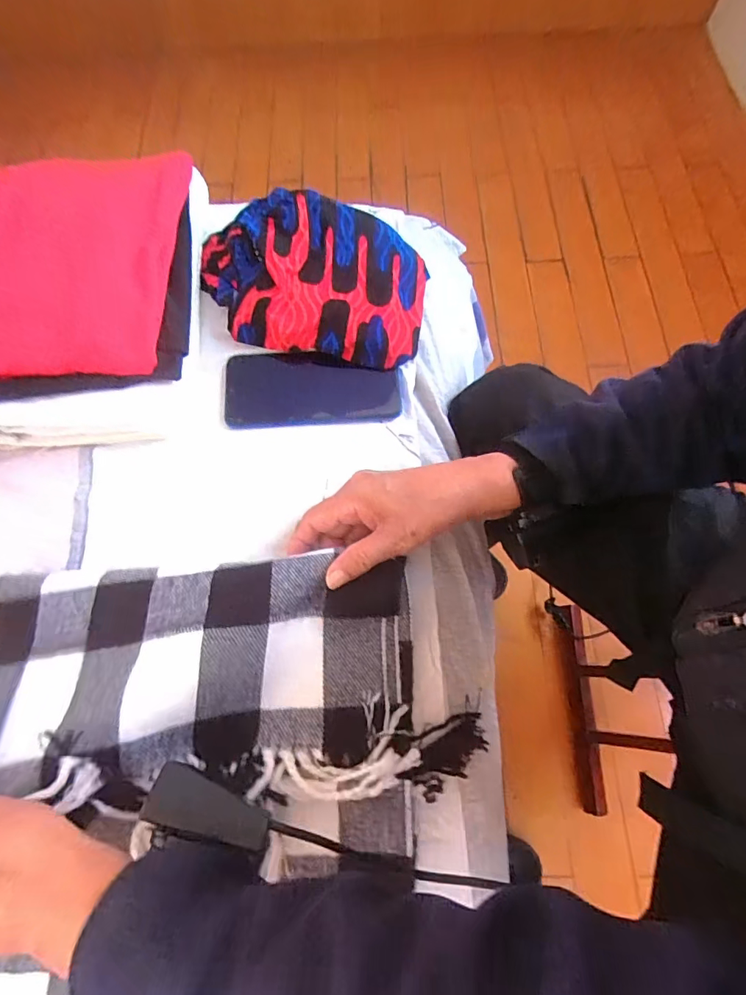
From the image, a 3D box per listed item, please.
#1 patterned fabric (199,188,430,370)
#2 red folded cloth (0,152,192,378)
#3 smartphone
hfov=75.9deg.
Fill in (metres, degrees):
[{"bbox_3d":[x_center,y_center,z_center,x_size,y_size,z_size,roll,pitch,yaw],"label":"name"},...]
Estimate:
[{"bbox_3d":[-0.062,-0.219,0.468,0.224,0.055,0.162,8,70,5],"label":"patterned fabric"},{"bbox_3d":[-0.287,-0.221,0.424,0.225,0.041,0.240,-3,70,1],"label":"red folded cloth"},{"bbox_3d":[-0.058,-0.106,0.454,0.162,0.009,0.081,-4,70,0],"label":"smartphone"}]

